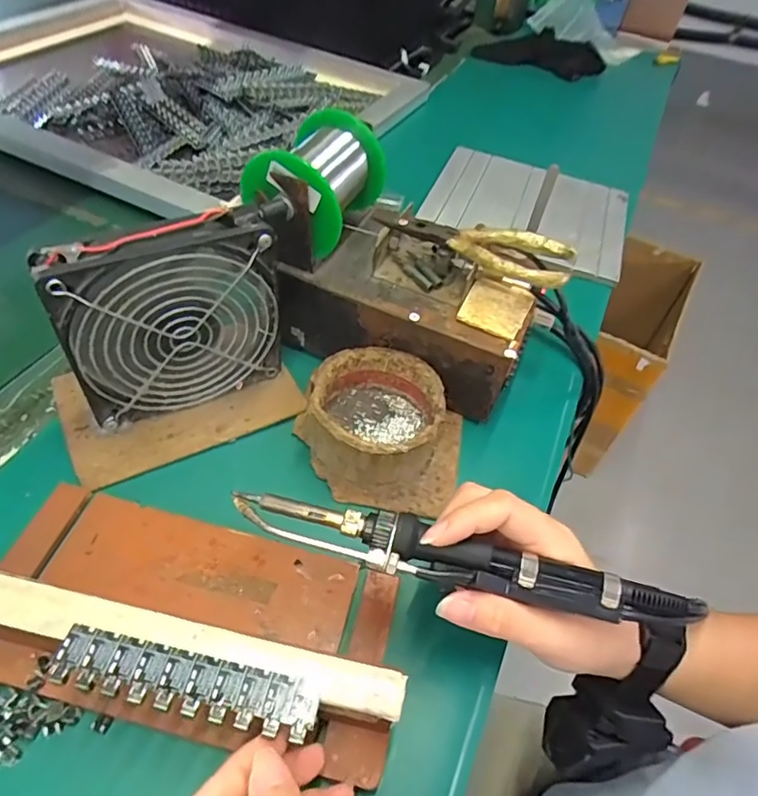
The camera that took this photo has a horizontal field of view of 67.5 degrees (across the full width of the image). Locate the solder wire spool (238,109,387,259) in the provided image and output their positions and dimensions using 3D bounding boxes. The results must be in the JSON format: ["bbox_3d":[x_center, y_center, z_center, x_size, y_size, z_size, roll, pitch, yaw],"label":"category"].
[{"bbox_3d":[-0.040,-0.144,0.369,0.067,0.061,0.083,20,49,9],"label":"solder wire spool"}]

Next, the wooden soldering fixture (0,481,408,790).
[{"bbox_3d":[-0.092,0.098,0.270,0.211,0.043,0.102,14,50,5],"label":"wooden soldering fixture"}]

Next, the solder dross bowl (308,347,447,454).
[{"bbox_3d":[-0.002,0.009,0.361,0.080,0.039,0.081,3,50,-4],"label":"solder dross bowl"}]

